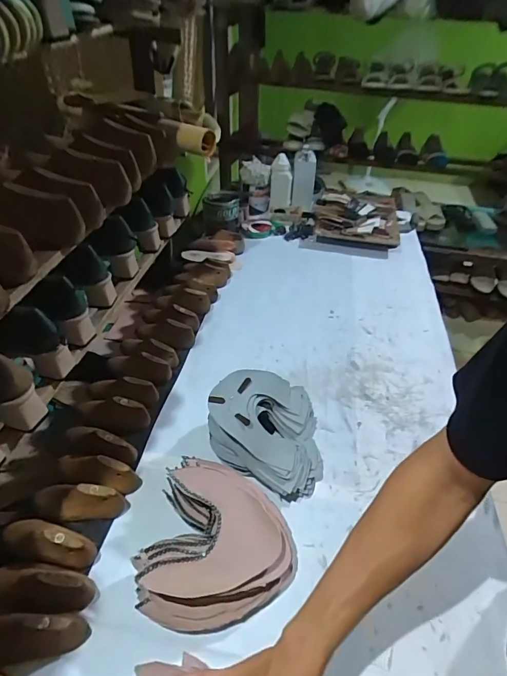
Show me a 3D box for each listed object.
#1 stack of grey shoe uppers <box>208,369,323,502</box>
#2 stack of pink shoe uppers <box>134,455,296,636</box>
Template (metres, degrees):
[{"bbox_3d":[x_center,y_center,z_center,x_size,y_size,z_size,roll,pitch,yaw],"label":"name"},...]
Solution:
[{"bbox_3d":[0.028,0.146,0.667,0.192,0.124,0.193,-4,40,-8],"label":"stack of grey shoe uppers"},{"bbox_3d":[-0.043,0.279,0.545,0.196,0.082,0.202,14,41,14],"label":"stack of pink shoe uppers"}]

